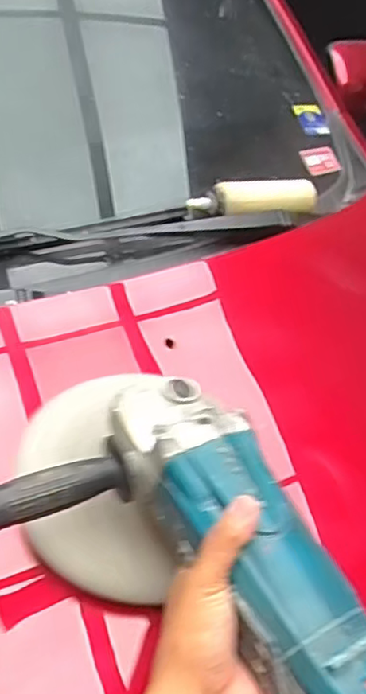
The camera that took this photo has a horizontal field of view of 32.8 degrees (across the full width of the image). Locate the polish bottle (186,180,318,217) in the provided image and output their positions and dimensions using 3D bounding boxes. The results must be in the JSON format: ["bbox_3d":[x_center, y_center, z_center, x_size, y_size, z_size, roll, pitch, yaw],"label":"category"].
[{"bbox_3d":[0.103,-0.215,0.893,0.196,0.044,0.047,-8,41,-12],"label":"polish bottle"}]

